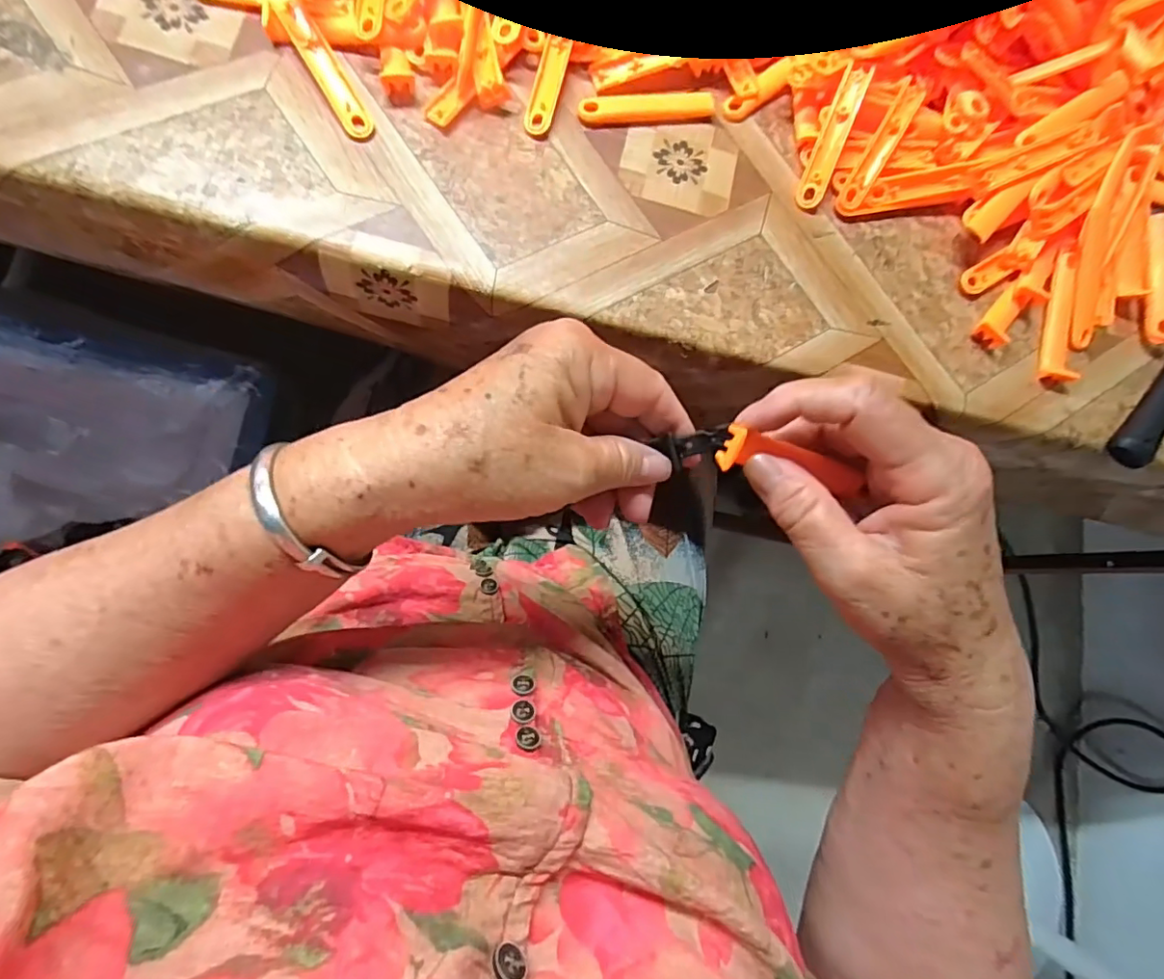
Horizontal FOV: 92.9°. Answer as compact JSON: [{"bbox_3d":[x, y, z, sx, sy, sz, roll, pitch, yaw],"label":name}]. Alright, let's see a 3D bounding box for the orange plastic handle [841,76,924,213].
[{"bbox_3d":[0.169,-0.193,0.312,0.016,0.016,0.074,29,79,-4],"label":"orange plastic handle"}]

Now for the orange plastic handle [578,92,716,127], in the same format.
[{"bbox_3d":[0.037,-0.212,0.305,0.078,0.005,0.016,-12,84,-10],"label":"orange plastic handle"}]

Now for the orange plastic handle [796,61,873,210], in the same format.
[{"bbox_3d":[0.141,-0.194,0.307,0.016,0.008,0.074,19,100,-7],"label":"orange plastic handle"}]

